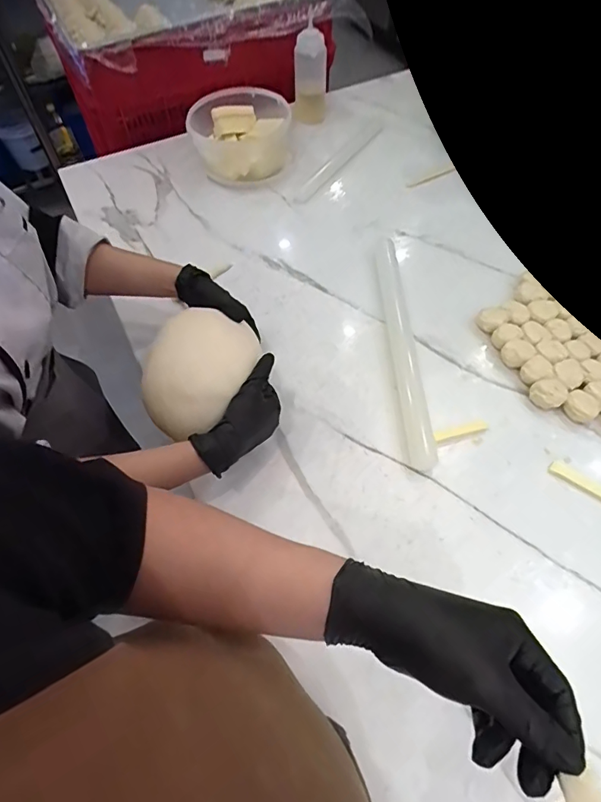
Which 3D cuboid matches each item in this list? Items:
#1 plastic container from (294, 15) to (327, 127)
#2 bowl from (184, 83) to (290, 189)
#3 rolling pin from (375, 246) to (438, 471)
[{"bbox_3d":[0.021,-0.649,0.949,0.066,0.186,0.055,-2,58,-1],"label":"plastic container"},{"bbox_3d":[-0.116,-0.506,0.911,0.192,0.100,0.180,-2,58,0],"label":"bowl"},{"bbox_3d":[0.153,-0.085,0.693,0.036,0.039,0.381,-2,58,0],"label":"rolling pin"}]

